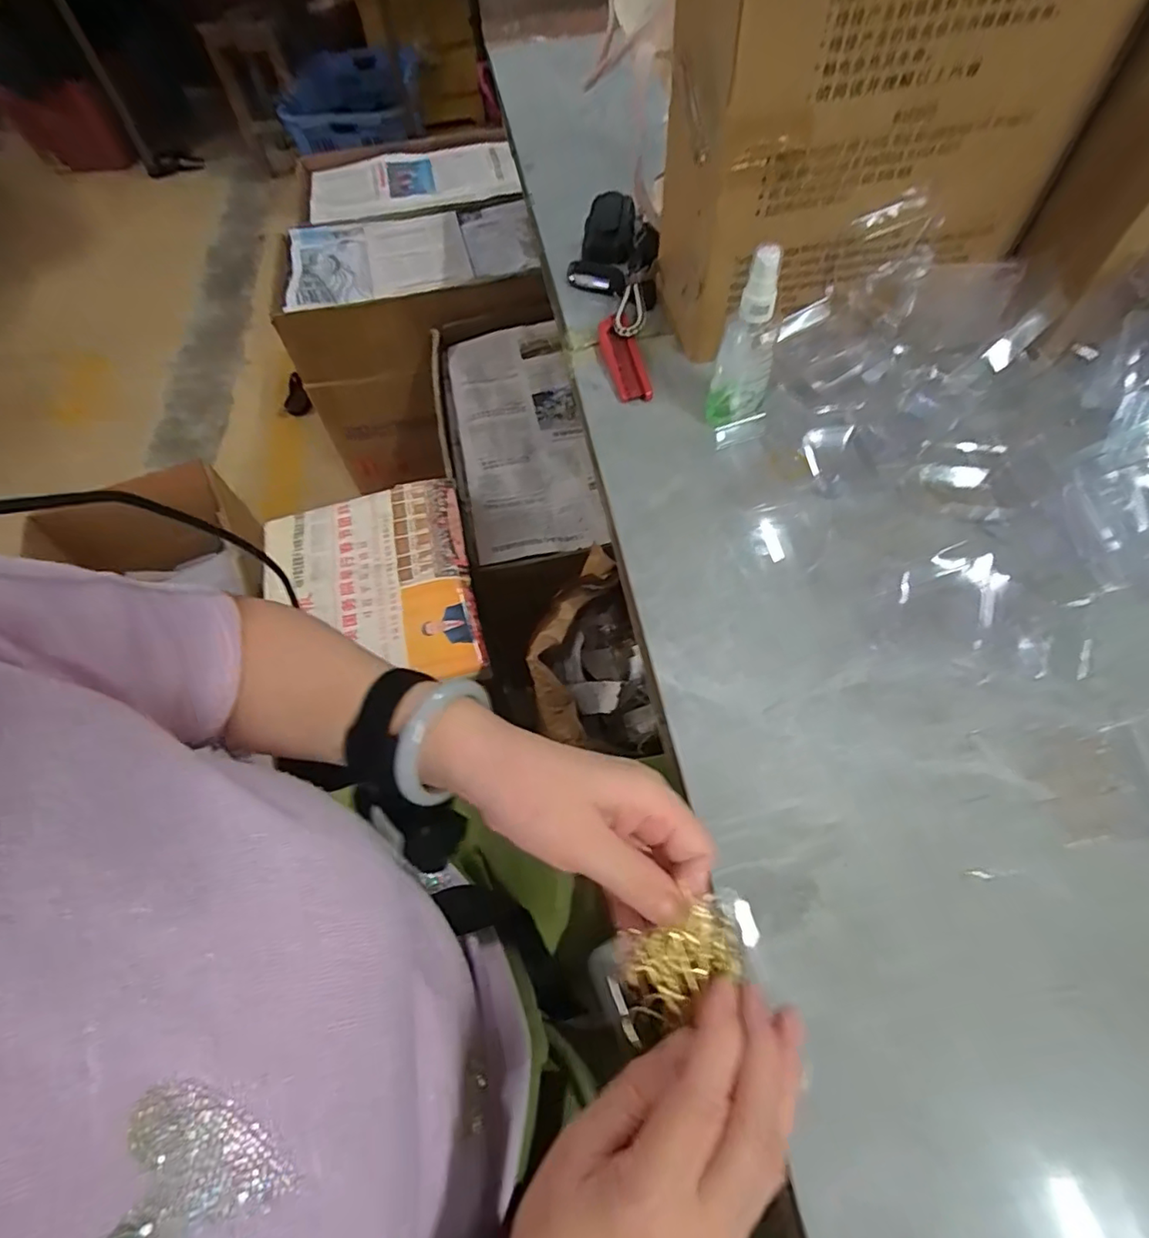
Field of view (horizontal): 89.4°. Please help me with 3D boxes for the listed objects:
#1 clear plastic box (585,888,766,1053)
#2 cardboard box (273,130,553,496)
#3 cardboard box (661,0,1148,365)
[{"bbox_3d":[0.046,0.150,0.251,0.074,0.019,0.039,-21,62,-10],"label":"clear plastic box"},{"bbox_3d":[-0.380,-0.778,1.433,0.513,0.433,0.720,-10,60,-3],"label":"cardboard box"},{"bbox_3d":[0.222,-0.374,0.459,0.285,0.264,0.114,-12,60,-4],"label":"cardboard box"}]

